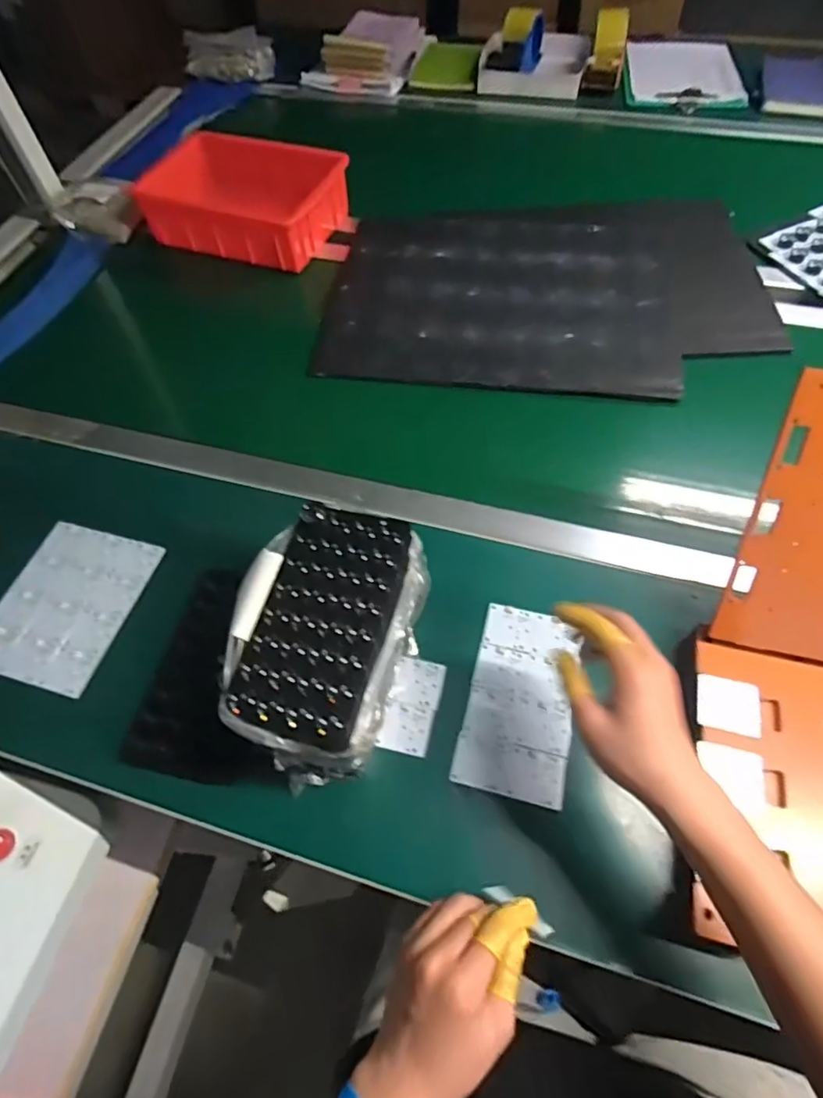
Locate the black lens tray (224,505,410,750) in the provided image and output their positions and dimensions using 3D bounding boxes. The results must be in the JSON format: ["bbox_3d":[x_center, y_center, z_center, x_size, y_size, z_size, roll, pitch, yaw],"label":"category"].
[{"bbox_3d":[-0.072,0.054,0.469,0.102,0.025,0.193,11,60,10],"label":"black lens tray"}]

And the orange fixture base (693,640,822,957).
[{"bbox_3d":[0.317,0.205,0.468,0.167,0.044,0.230,11,60,10],"label":"orange fixture base"}]

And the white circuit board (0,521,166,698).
[{"bbox_3d":[-0.368,0.057,0.615,0.143,0.006,0.175,14,60,12],"label":"white circuit board"}]

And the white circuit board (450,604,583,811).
[{"bbox_3d":[0.105,0.141,0.542,0.095,0.008,0.176,12,62,10],"label":"white circuit board"}]

